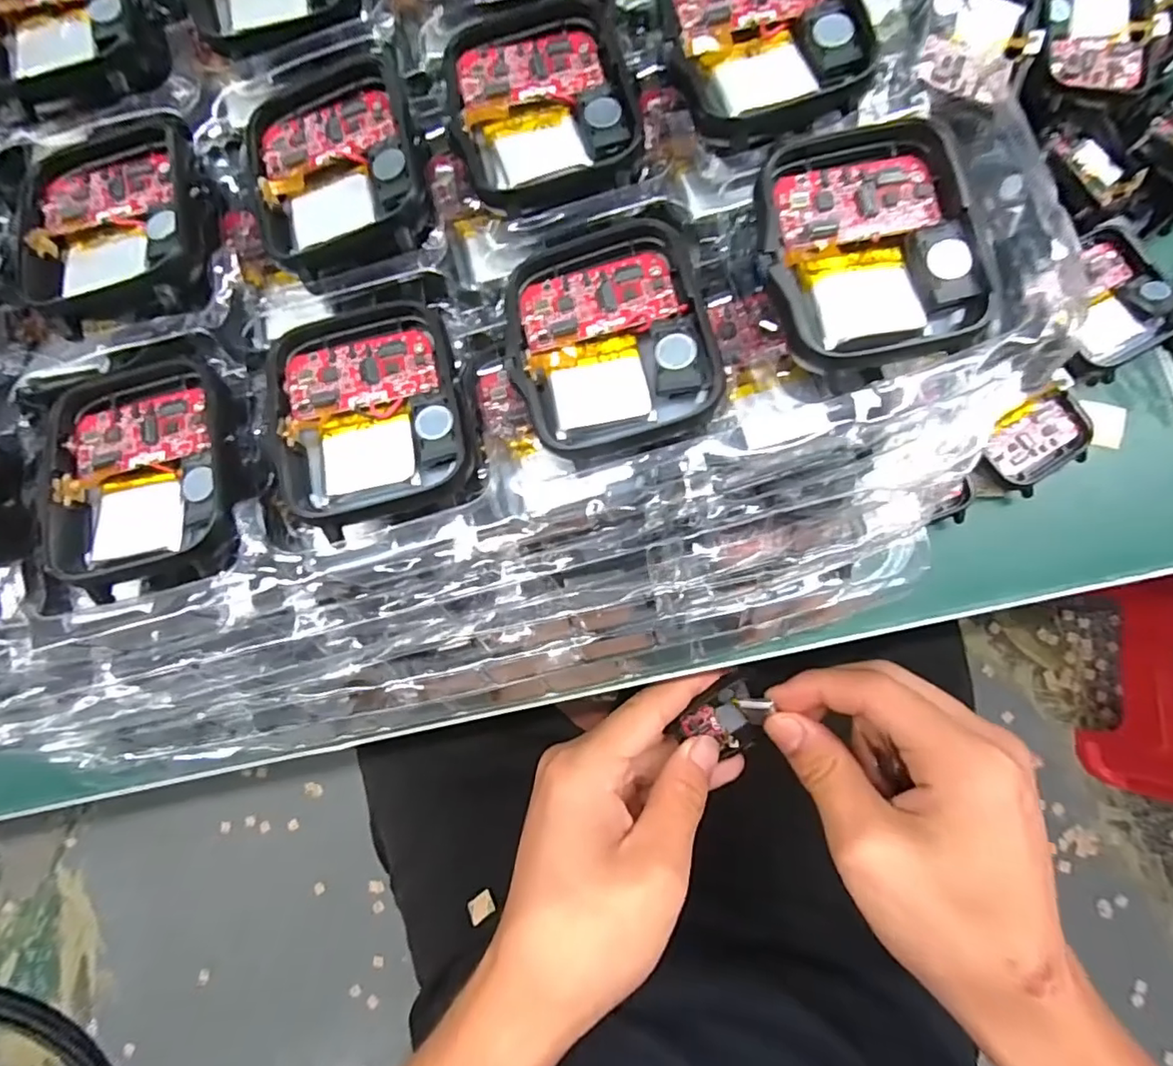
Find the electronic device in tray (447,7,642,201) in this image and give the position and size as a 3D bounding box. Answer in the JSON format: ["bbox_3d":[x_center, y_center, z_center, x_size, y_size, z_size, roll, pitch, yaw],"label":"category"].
[{"bbox_3d":[-0.010,-0.092,0.119,0.037,0.004,0.043,-13,81,3],"label":"electronic device in tray"}]

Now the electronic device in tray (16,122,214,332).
[{"bbox_3d":[-0.103,-0.067,0.121,0.038,0.008,0.050,-19,81,2],"label":"electronic device in tray"}]

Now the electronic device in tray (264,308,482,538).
[{"bbox_3d":[-0.043,-0.024,0.113,0.038,0.007,0.046,-17,81,2],"label":"electronic device in tray"}]

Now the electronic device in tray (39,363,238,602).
[{"bbox_3d":[-0.091,-0.012,0.114,0.039,0.009,0.050,-18,81,2],"label":"electronic device in tray"}]

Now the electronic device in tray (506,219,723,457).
[{"bbox_3d":[0.004,-0.039,0.110,0.038,0.006,0.045,-15,81,2],"label":"electronic device in tray"}]

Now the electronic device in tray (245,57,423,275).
[{"bbox_3d":[-0.054,-0.079,0.121,0.036,0.006,0.047,-16,81,2],"label":"electronic device in tray"}]

